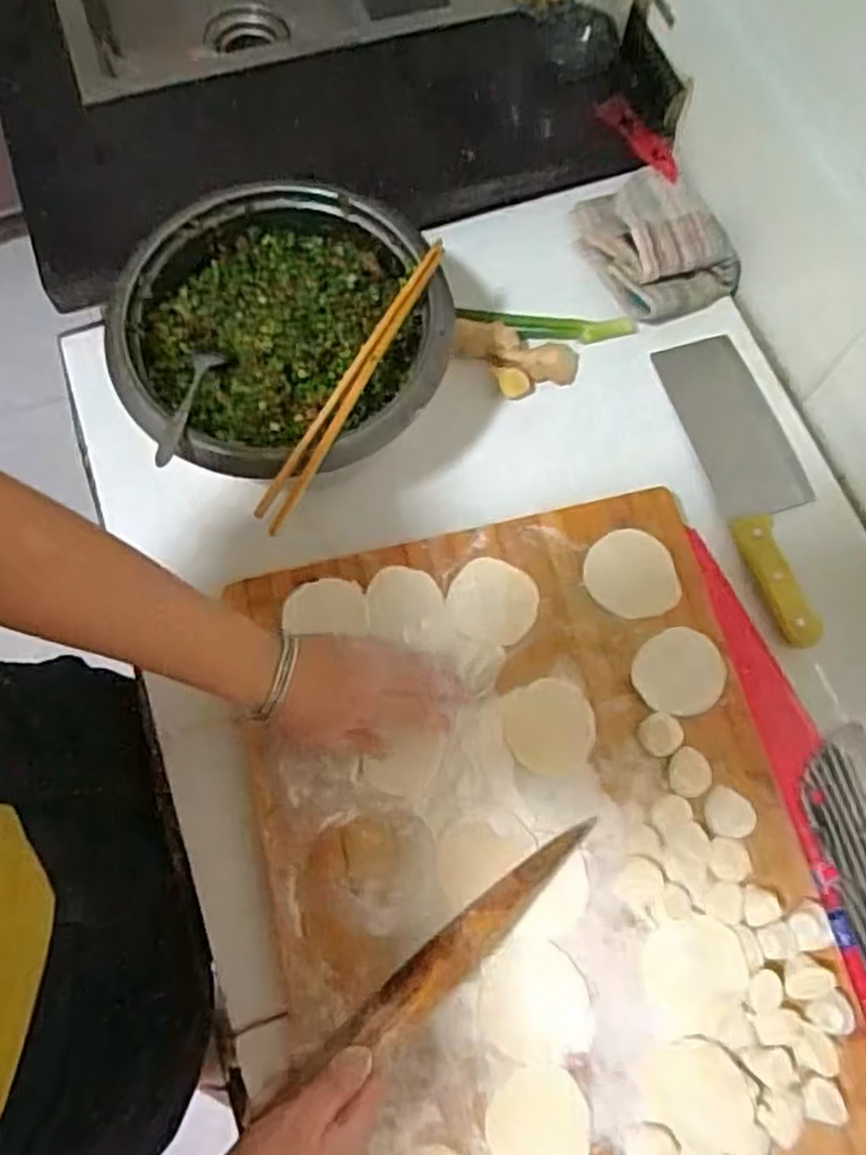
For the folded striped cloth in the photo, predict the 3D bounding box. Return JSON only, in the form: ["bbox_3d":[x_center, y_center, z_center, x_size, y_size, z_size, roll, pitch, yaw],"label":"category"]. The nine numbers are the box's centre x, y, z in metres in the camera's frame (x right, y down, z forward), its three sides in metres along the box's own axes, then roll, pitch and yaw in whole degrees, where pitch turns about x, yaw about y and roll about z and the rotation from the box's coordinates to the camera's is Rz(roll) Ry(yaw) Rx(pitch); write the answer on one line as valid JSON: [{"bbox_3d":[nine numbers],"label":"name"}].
[{"bbox_3d":[0.199,-0.310,0.721,0.102,0.047,0.157,-27,74,-9],"label":"folded striped cloth"}]

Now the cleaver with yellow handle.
[{"bbox_3d":[0.273,-0.085,0.656,0.069,0.023,0.281,-15,72,-5],"label":"cleaver with yellow handle"}]

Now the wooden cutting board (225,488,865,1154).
[{"bbox_3d":[0.079,0.226,0.536,0.363,0.030,0.558,-13,73,-4],"label":"wooden cutting board"}]

